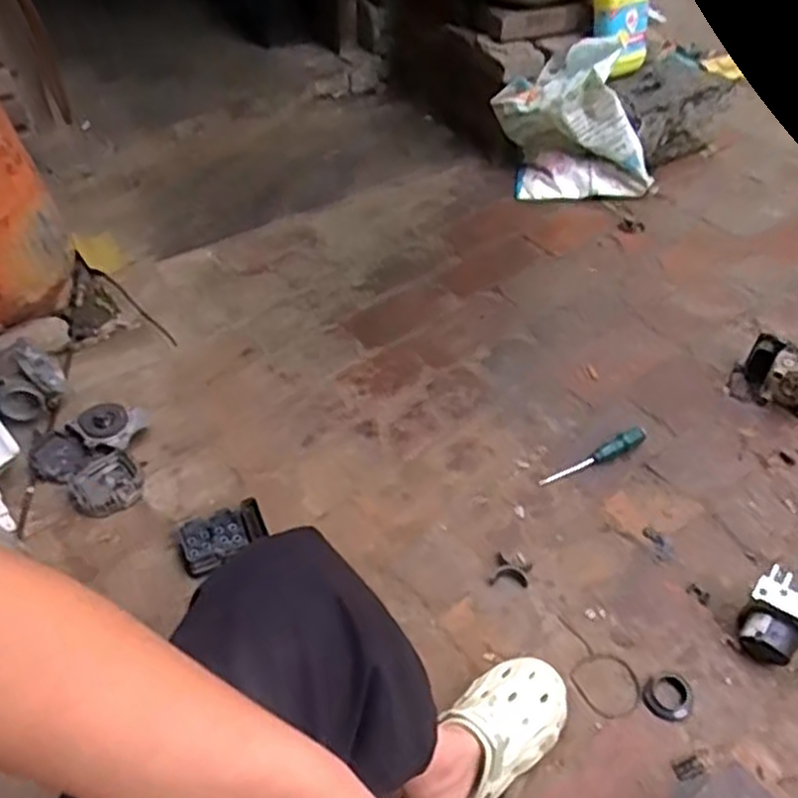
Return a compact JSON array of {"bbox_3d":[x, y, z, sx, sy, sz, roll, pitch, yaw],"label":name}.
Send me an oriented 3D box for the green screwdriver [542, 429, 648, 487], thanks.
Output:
[{"bbox_3d":[0.309,0.090,1.209,0.195,0.020,0.030,-23,49,-19],"label":"green screwdriver"}]

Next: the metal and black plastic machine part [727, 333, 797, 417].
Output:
[{"bbox_3d":[0.631,-0.042,1.285,0.137,0.085,0.076,24,51,24],"label":"metal and black plastic machine part"}]

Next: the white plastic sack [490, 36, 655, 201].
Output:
[{"bbox_3d":[0.371,-0.578,1.637,0.331,0.300,0.129,3,46,5],"label":"white plastic sack"}]

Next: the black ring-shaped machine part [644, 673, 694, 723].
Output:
[{"bbox_3d":[0.337,0.369,0.962,0.058,0.010,0.060,-1,45,1],"label":"black ring-shaped machine part"}]

